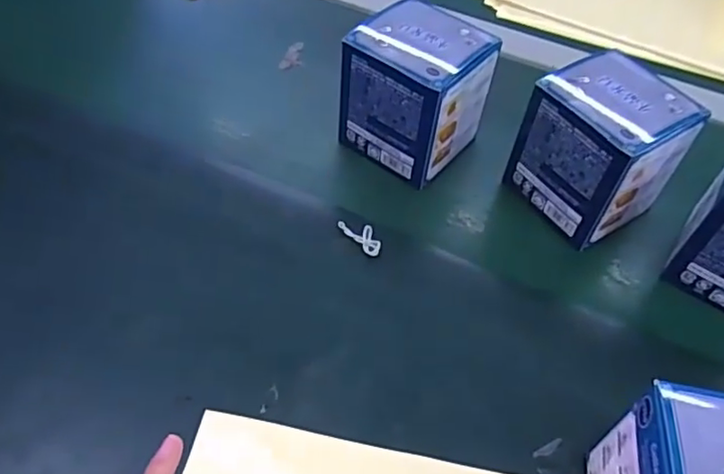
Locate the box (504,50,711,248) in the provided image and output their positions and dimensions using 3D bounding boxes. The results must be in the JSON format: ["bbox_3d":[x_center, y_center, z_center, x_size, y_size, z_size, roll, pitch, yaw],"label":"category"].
[{"bbox_3d":[0.164,-0.059,0.421,0.086,0.101,0.093,-28,57,-22],"label":"box"}]

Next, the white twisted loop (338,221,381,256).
[{"bbox_3d":[0.000,-0.002,0.408,0.014,0.005,0.035,-36,60,-26],"label":"white twisted loop"}]

